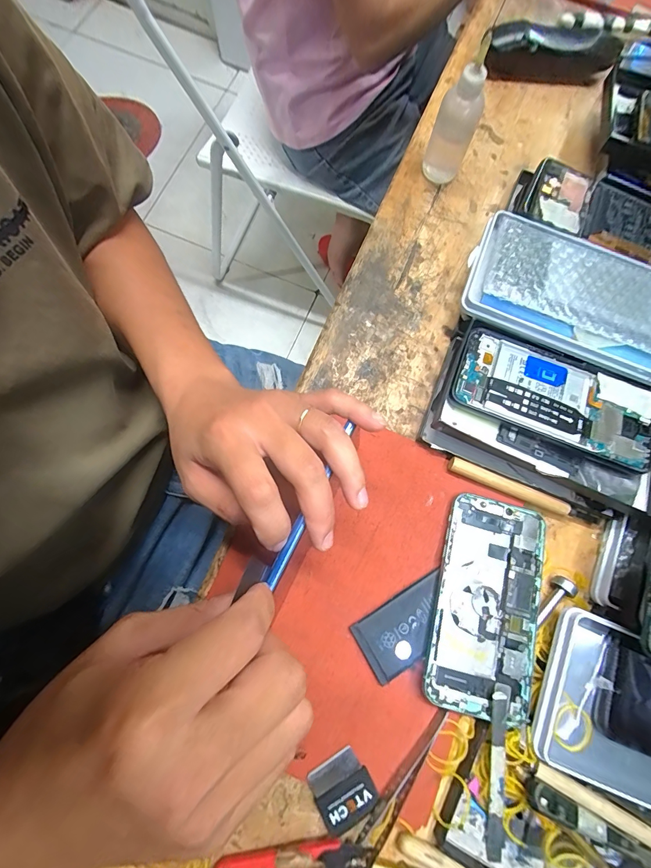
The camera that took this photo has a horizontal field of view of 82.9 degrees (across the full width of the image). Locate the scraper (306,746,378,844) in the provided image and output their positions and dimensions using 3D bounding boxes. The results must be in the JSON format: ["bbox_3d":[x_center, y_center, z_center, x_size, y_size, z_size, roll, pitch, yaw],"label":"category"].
[{"bbox_3d":[0.011,0.243,0.250,0.040,0.004,0.042,-34,79,-7],"label":"scraper"}]

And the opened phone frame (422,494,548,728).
[{"bbox_3d":[0.121,0.125,0.275,0.075,0.010,0.147,16,77,4],"label":"opened phone frame"}]

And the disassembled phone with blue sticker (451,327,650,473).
[{"bbox_3d":[0.181,-0.029,0.291,0.151,0.007,0.073,23,74,6],"label":"disassembled phone with blue sticker"}]

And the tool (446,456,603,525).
[{"bbox_3d":[0.160,0.047,0.295,0.126,0.007,0.010,21,78,6],"label":"tool"}]

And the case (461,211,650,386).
[{"bbox_3d":[0.207,-0.116,0.300,0.173,0.025,0.099,21,78,5],"label":"case"}]

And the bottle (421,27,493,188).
[{"bbox_3d":[0.116,-0.280,0.327,0.037,0.109,0.037,16,77,1],"label":"bottle"}]

